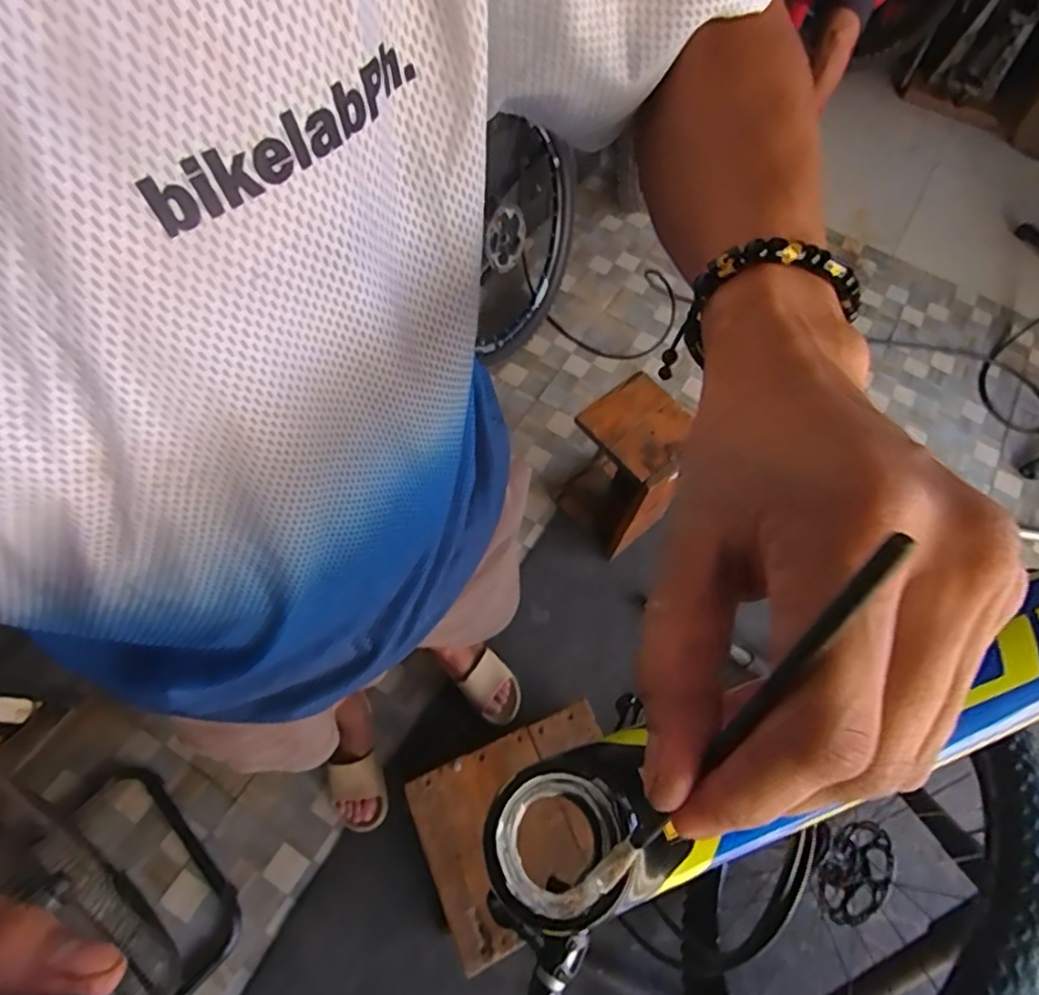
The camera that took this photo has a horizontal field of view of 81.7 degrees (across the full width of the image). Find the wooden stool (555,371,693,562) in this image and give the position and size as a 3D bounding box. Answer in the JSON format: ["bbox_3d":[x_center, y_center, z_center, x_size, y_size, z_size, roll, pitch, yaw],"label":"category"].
[{"bbox_3d":[0.241,-0.056,1.413,0.200,0.429,0.239,-36,71,-19],"label":"wooden stool"}]

